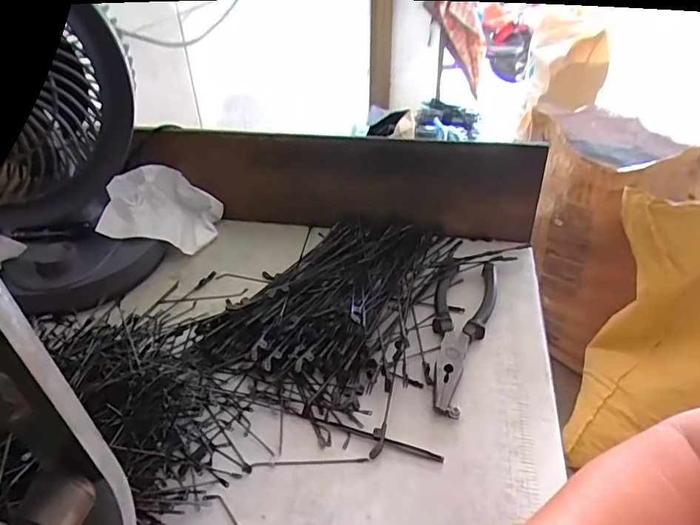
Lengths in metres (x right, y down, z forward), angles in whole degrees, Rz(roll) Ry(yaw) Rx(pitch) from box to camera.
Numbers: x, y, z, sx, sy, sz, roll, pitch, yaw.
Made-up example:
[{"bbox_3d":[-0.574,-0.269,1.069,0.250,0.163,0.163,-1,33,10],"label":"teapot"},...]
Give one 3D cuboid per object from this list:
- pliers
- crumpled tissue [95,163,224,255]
[{"bbox_3d":[0.096,0.057,0.441,0.052,0.022,0.169,11,38,14],"label":"pliers"},{"bbox_3d":[-0.207,-0.056,0.561,0.122,0.068,0.096,-9,38,-12],"label":"crumpled tissue"}]

